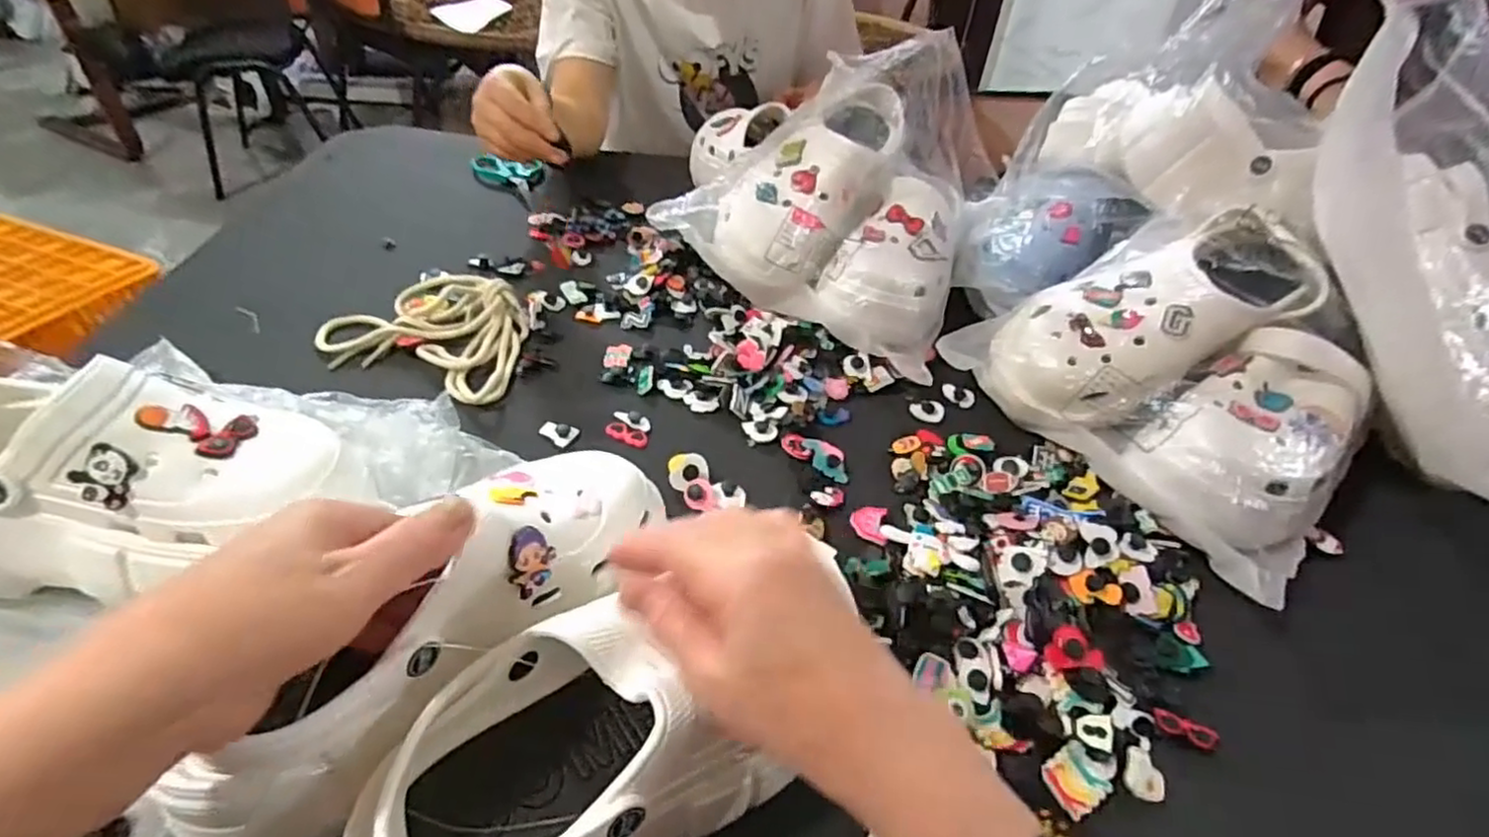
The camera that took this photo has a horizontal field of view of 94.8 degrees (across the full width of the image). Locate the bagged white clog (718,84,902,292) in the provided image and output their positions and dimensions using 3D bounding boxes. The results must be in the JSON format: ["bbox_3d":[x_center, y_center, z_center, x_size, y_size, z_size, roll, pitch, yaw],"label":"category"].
[{"bbox_3d":[0.071,-0.220,0.658,0.113,0.090,0.242,32,74,26],"label":"bagged white clog"}]

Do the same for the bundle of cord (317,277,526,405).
[{"bbox_3d":[-0.262,-0.079,0.583,0.172,0.030,0.128,16,42,10],"label":"bundle of cord"}]

